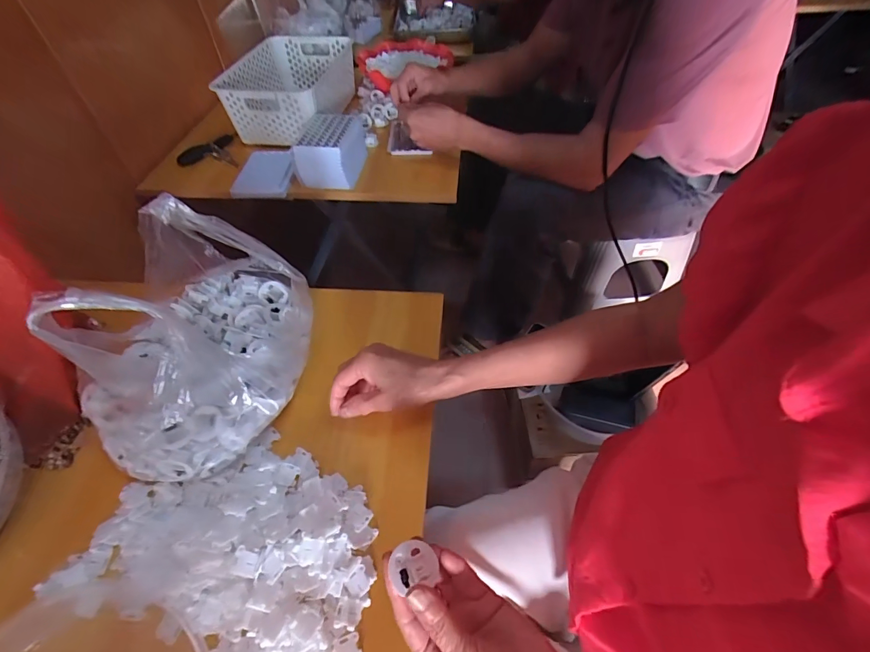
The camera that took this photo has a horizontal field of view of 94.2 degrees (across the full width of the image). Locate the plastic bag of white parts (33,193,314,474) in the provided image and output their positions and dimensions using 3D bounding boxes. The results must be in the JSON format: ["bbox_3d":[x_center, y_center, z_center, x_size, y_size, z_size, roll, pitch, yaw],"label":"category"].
[{"bbox_3d":[-0.235,0.003,0.380,0.177,0.191,0.228,13,53,12],"label":"plastic bag of white parts"}]

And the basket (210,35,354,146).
[{"bbox_3d":[-0.298,-0.507,0.858,0.212,0.097,0.313,4,51,4],"label":"basket"}]

